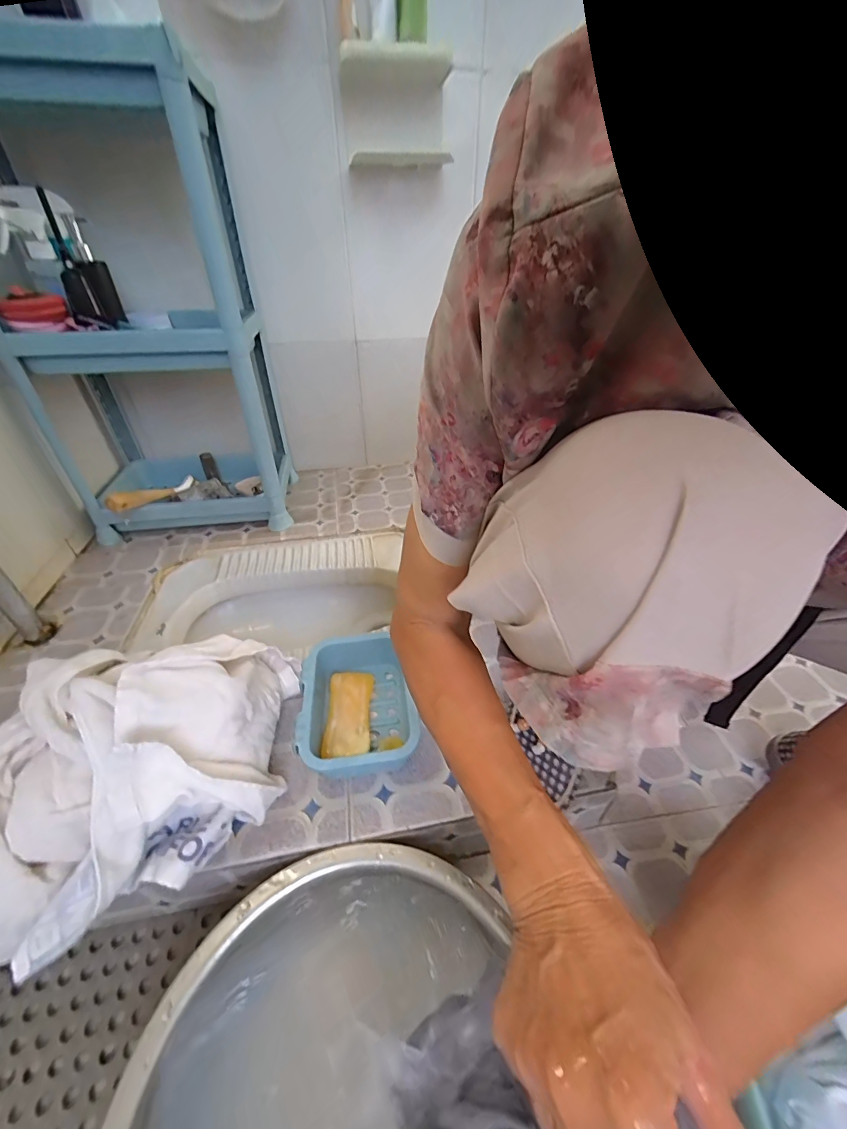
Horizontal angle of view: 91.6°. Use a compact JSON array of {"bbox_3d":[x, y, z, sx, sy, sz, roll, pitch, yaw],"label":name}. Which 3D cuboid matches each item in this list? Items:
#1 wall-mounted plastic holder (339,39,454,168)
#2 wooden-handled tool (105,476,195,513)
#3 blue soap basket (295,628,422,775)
[{"bbox_3d":[-0.040,-0.763,0.687,0.189,0.139,0.037,-18,41,-21],"label":"wall-mounted plastic holder"},{"bbox_3d":[-0.522,-0.139,0.805,0.024,0.033,0.207,9,23,7],"label":"wooden-handled tool"},{"bbox_3d":[-0.082,0.166,0.492,0.119,0.061,0.175,-7,39,-8],"label":"blue soap basket"}]

